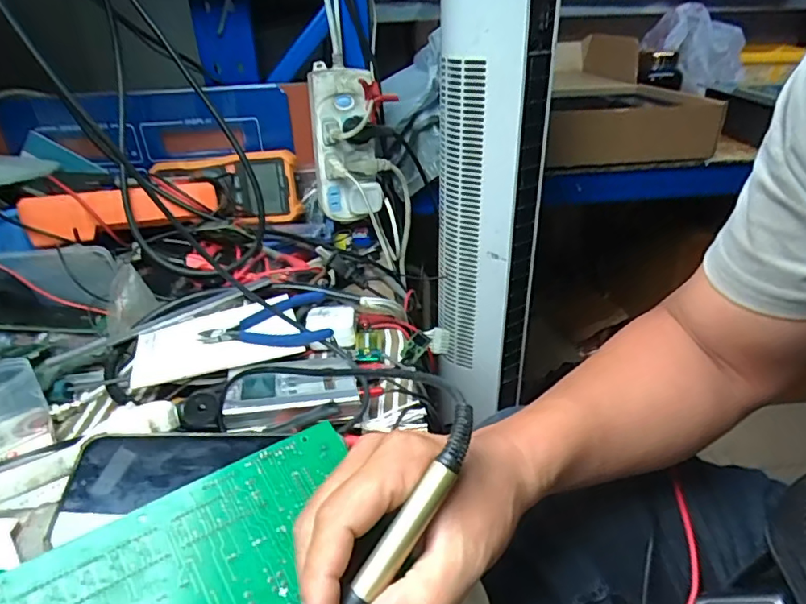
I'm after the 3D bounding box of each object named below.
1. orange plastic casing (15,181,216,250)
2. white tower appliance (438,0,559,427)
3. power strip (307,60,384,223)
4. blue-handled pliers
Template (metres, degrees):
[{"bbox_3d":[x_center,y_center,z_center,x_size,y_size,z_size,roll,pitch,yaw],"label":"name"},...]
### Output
[{"bbox_3d":[-0.284,-0.092,0.543,0.177,0.043,0.033,-10,30,-16],"label":"orange plastic casing"},{"bbox_3d":[0.116,-0.146,0.746,0.132,0.638,0.115,0,29,2],"label":"white tower appliance"},{"bbox_3d":[-0.071,-0.189,0.664,0.084,0.177,0.058,-1,29,0],"label":"power strip"},{"bbox_3d":[-0.126,0.023,0.496,0.114,0.021,0.084,-7,29,-11],"label":"blue-handled pliers"}]

